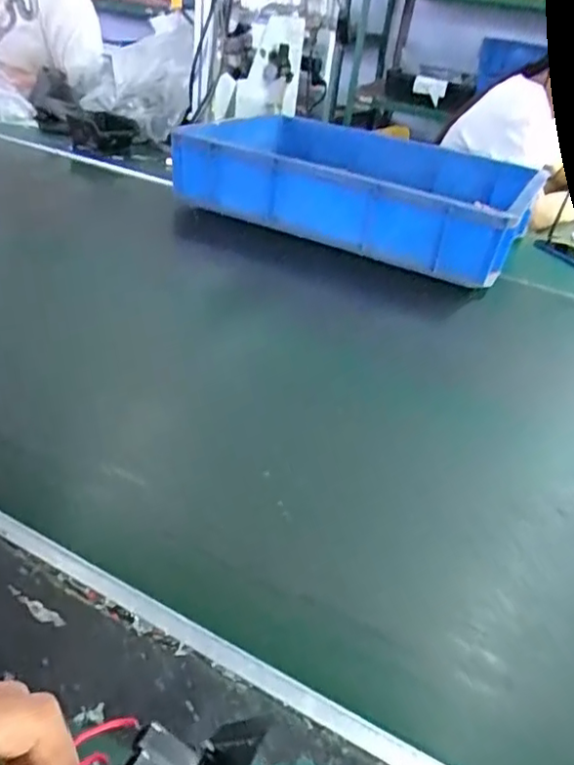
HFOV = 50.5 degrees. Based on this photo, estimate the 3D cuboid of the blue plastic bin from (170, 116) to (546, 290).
[{"bbox_3d":[0.140,-0.360,1.124,0.580,0.122,0.398,21,35,19],"label":"blue plastic bin"}]

